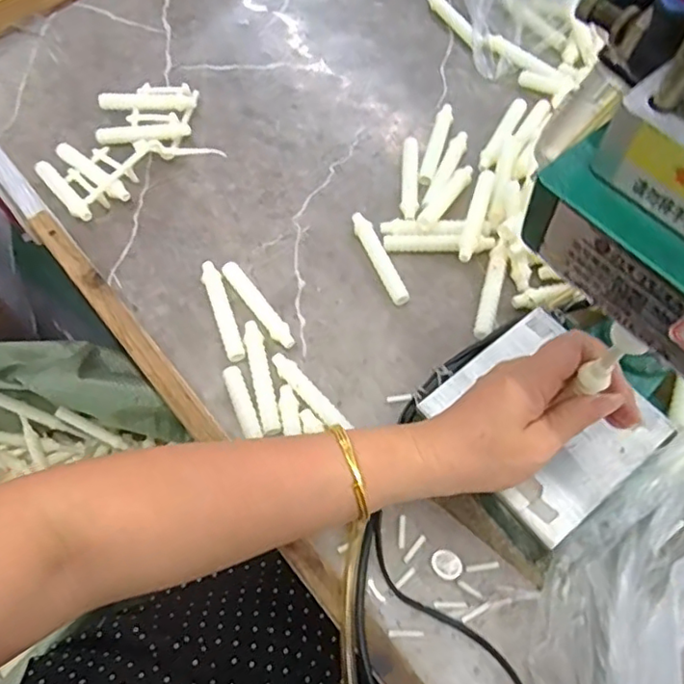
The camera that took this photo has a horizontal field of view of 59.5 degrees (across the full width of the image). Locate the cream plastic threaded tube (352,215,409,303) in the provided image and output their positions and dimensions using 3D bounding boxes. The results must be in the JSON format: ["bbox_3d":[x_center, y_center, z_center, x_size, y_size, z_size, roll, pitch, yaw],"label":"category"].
[{"bbox_3d":[0.031,-0.071,0.509,0.015,0.015,0.092,-23,64,-9],"label":"cream plastic threaded tube"}]

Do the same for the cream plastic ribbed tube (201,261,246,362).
[{"bbox_3d":[-0.098,-0.025,0.491,0.015,0.010,0.096,-19,63,-7],"label":"cream plastic ribbed tube"}]

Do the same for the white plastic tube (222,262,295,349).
[{"bbox_3d":[-0.068,-0.029,0.493,0.015,0.014,0.094,-33,66,-13],"label":"white plastic tube"}]

